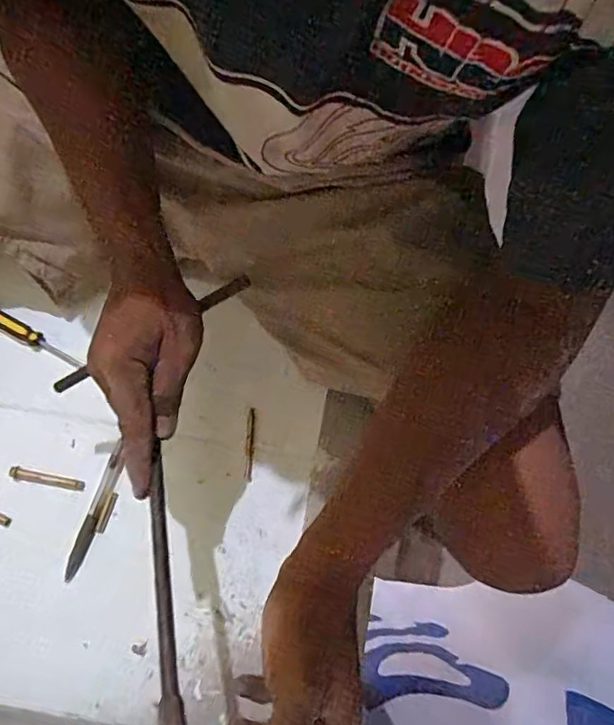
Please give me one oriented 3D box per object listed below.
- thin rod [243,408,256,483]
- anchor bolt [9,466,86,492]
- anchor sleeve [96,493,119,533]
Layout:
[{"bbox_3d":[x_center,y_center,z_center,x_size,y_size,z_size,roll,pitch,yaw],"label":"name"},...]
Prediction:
[{"bbox_3d":[-0.056,0.080,0.550,0.008,0.004,0.070,3,74,-1],"label":"thin rod"},{"bbox_3d":[-0.248,0.111,0.537,0.070,0.012,0.013,9,74,1],"label":"anchor bolt"},{"bbox_3d":[-0.187,0.141,0.527,0.007,0.006,0.039,19,75,4],"label":"anchor sleeve"}]

